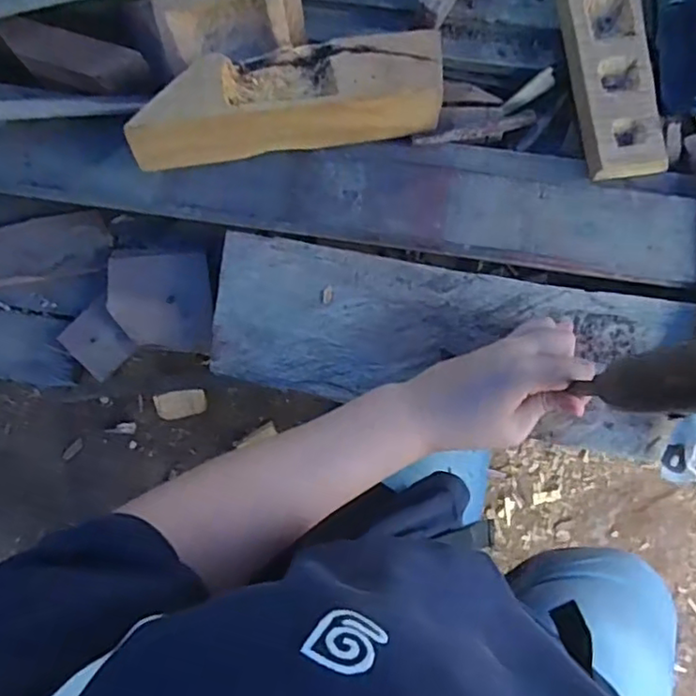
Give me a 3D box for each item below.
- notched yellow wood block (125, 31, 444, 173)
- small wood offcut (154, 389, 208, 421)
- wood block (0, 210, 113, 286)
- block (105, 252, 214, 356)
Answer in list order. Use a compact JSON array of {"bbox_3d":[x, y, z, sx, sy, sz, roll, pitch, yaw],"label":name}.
[{"bbox_3d":[-0.044,-0.192,0.477,0.239,0.054,0.076,-11,79,-2],"label":"notched yellow wood block"},{"bbox_3d":[-0.294,0.099,1.096,0.099,0.023,0.044,-11,76,20],"label":"small wood offcut"},{"bbox_3d":[-0.273,-0.085,0.547,0.127,0.018,0.057,-9,79,-2],"label":"wood block"},{"bbox_3d":[-0.157,-0.038,0.523,0.089,0.018,0.078,2,77,2],"label":"block"}]

